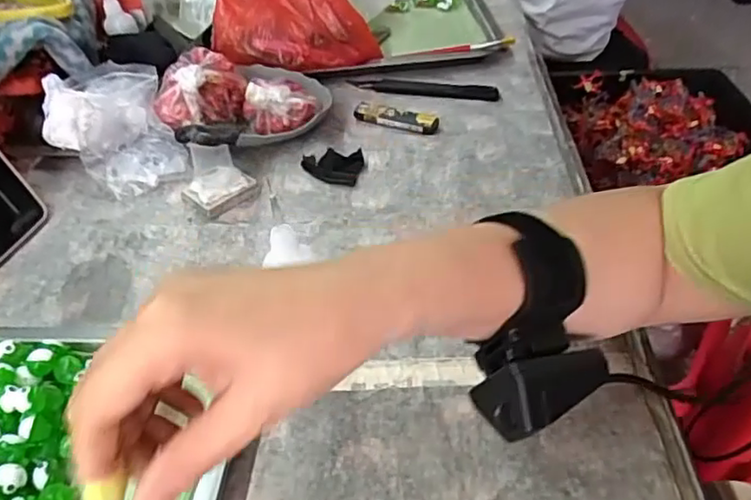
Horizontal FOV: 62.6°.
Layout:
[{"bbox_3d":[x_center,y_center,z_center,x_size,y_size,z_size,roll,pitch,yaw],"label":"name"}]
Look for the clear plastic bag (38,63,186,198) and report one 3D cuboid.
[{"bbox_3d":[-0.226,-0.105,0.530,0.096,0.069,0.110,-22,46,-20],"label":"clear plastic bag"}]

